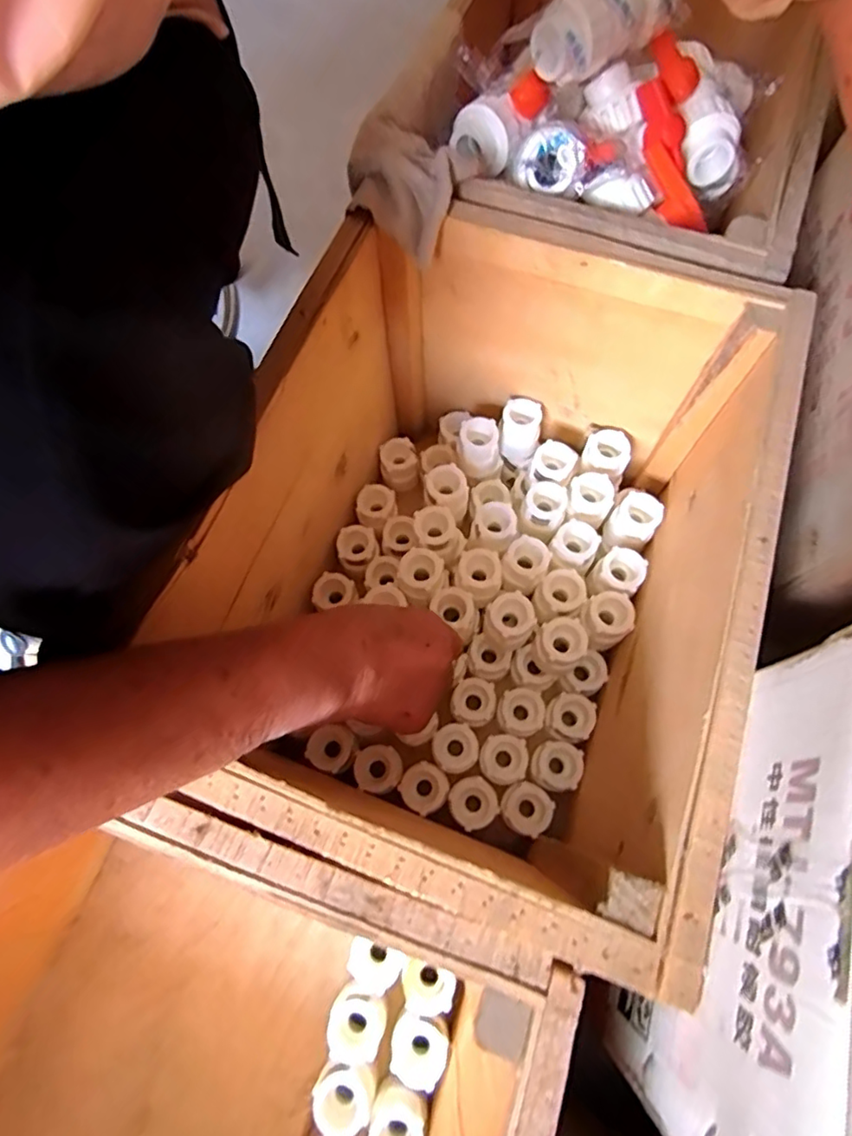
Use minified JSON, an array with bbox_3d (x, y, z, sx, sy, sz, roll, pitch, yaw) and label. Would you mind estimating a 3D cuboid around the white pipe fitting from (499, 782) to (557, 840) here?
[{"bbox_3d":[0.080,0.192,0.461,0.039,0.025,0.036,0,70,1],"label":"white pipe fitting"}]

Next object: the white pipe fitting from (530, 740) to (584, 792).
[{"bbox_3d":[0.106,0.163,0.475,0.038,0.032,0.037,0,70,1],"label":"white pipe fitting"}]

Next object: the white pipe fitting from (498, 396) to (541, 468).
[{"bbox_3d":[0.090,-0.129,0.554,0.039,0.053,0.045,10,70,5],"label":"white pipe fitting"}]

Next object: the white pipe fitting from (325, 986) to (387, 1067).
[{"bbox_3d":[-0.049,0.327,0.422,0.039,0.046,0.041,0,70,1],"label":"white pipe fitting"}]

